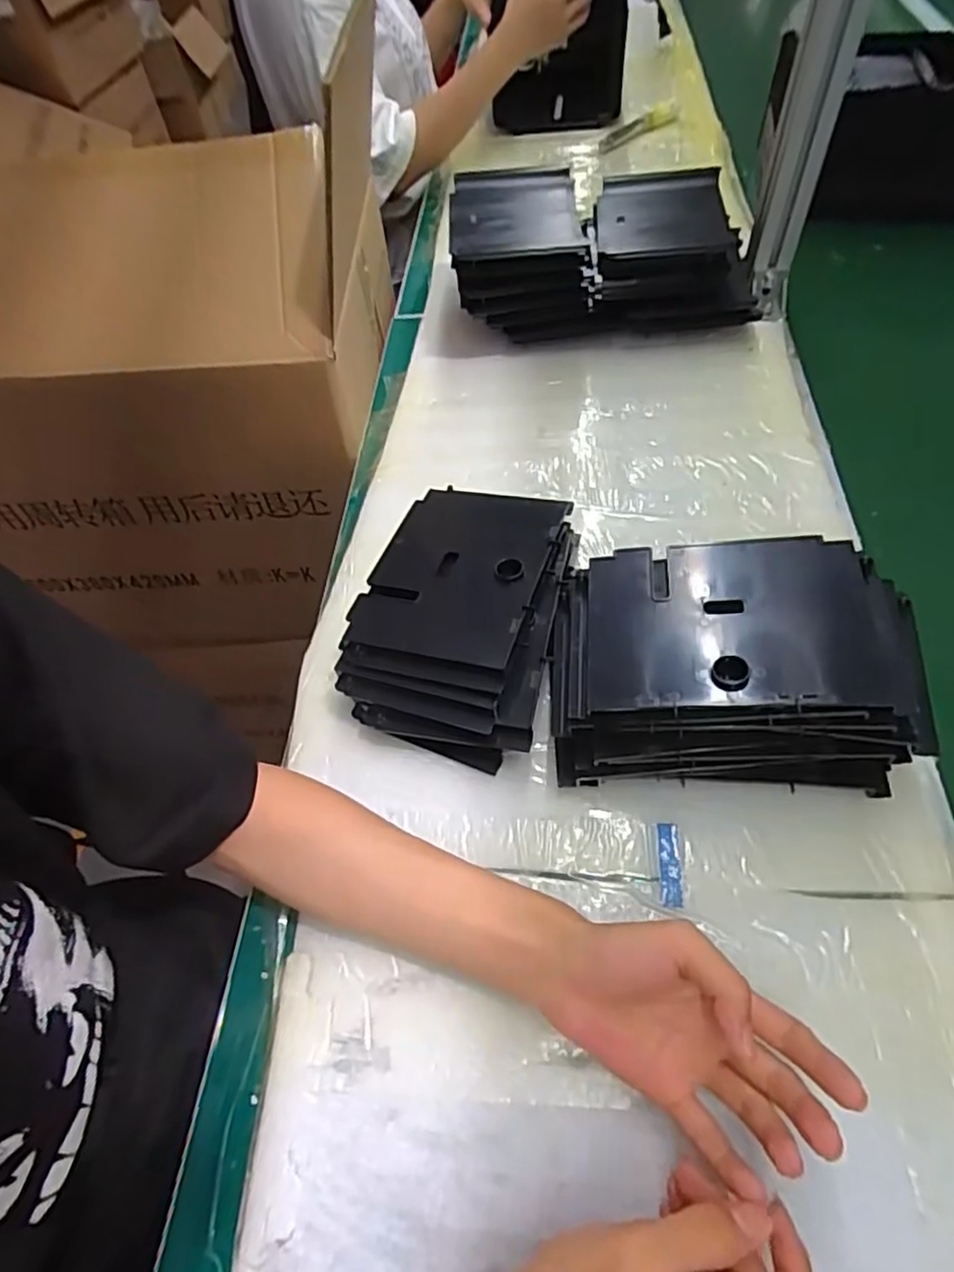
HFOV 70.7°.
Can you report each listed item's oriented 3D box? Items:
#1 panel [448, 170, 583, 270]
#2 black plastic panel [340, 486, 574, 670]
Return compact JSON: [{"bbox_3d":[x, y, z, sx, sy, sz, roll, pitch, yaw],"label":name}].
[{"bbox_3d":[0.037,-0.431,0.684,0.126,0.017,0.182,-3,56,3],"label":"panel"},{"bbox_3d":[-0.011,-0.052,0.494,0.122,0.013,0.170,8,52,20],"label":"black plastic panel"}]

